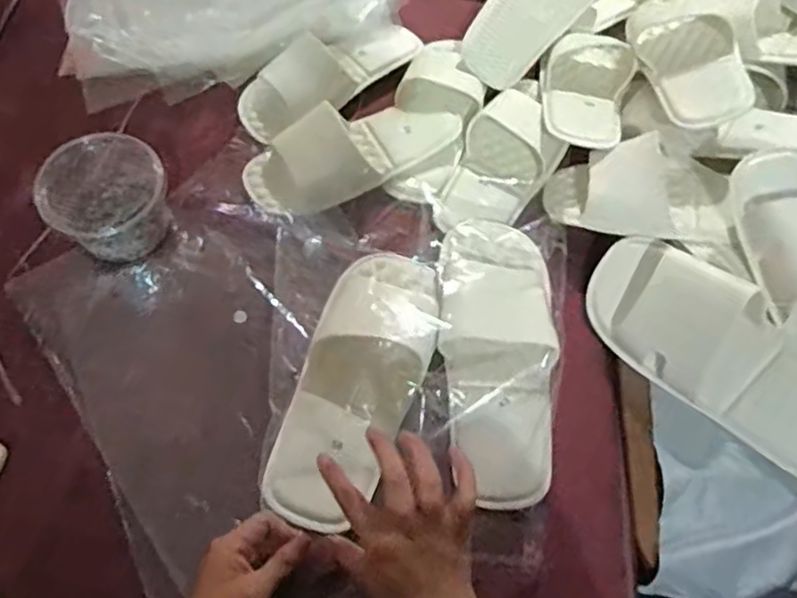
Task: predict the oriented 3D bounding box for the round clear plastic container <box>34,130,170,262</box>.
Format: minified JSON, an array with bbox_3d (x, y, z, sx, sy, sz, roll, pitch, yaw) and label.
[{"bbox_3d":[-0.275,-0.094,0.642,0.095,0.087,0.108,41,70,17],"label":"round clear plastic container"}]

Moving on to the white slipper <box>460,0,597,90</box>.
[{"bbox_3d":[0.156,-0.333,0.757,0.086,0.070,0.217,33,68,14],"label":"white slipper"}]

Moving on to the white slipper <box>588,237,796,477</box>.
[{"bbox_3d":[0.303,0.052,0.612,0.277,0.056,0.121,38,105,12],"label":"white slipper"}]

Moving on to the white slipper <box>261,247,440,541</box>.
[{"bbox_3d":[-0.035,0.065,0.569,0.103,0.053,0.255,20,67,8],"label":"white slipper"}]

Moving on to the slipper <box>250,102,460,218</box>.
[{"bbox_3d":[-0.045,-0.159,0.696,0.235,0.048,0.097,-23,67,-12],"label":"slipper"}]

